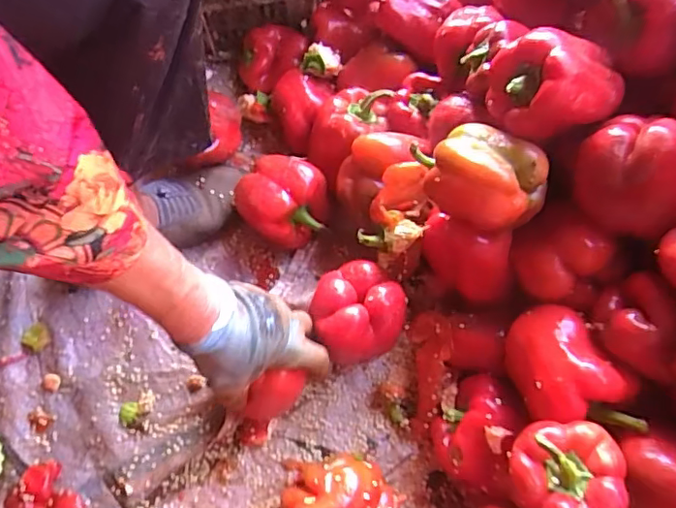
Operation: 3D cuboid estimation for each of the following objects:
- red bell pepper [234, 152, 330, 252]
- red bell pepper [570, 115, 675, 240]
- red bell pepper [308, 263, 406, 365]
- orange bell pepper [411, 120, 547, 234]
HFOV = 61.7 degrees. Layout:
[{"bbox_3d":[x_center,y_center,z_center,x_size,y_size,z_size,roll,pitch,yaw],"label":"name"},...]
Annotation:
[{"bbox_3d":[-0.063,-0.059,0.643,0.093,0.087,0.085,0,68,-1],"label":"red bell pepper"},{"bbox_3d":[0.246,-0.069,0.468,0.096,0.069,0.085,37,72,13],"label":"red bell pepper"},{"bbox_3d":[0.019,0.058,0.571,0.089,0.079,0.084,0,68,-1],"label":"red bell pepper"},{"bbox_3d":[0.125,-0.066,0.490,0.106,0.066,0.079,34,71,12],"label":"orange bell pepper"}]

